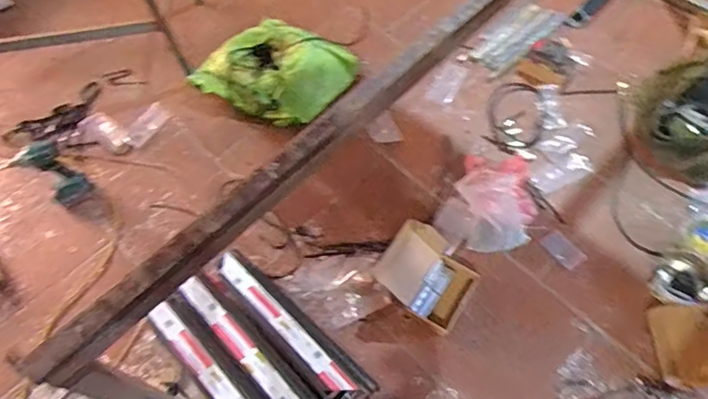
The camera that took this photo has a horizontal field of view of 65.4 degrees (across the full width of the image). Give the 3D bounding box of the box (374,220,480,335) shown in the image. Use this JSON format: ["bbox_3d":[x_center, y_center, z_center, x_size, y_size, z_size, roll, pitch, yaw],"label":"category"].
[{"bbox_3d":[0.205,0.207,1.488,0.239,0.114,0.212,37,69,22],"label":"box"}]

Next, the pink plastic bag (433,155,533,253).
[{"bbox_3d":[0.411,-0.033,1.568,0.249,0.171,0.345,23,64,17],"label":"pink plastic bag"}]

